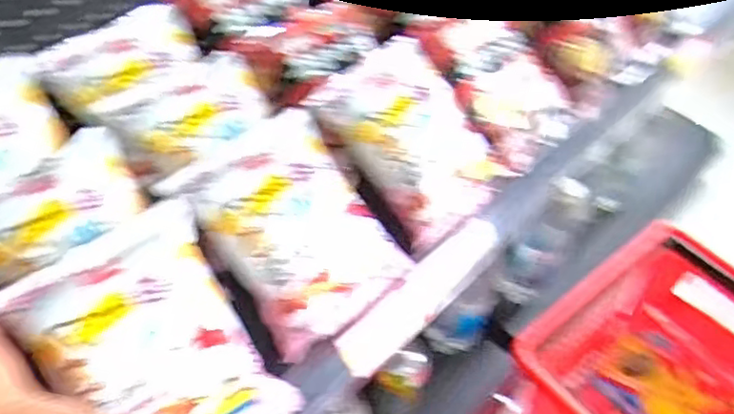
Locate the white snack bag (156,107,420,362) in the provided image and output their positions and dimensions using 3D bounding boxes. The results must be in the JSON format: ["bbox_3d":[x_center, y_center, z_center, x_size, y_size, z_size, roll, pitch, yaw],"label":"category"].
[{"bbox_3d":[-0.056,0.014,0.536,0.137,0.042,0.176,-37,90,-26],"label":"white snack bag"}]

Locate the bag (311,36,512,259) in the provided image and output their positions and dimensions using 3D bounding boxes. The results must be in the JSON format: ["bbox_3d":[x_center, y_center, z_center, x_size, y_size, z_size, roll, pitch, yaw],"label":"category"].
[{"bbox_3d":[0.045,-0.065,0.623,0.131,0.050,0.172,-37,91,-28],"label":"bag"}]

